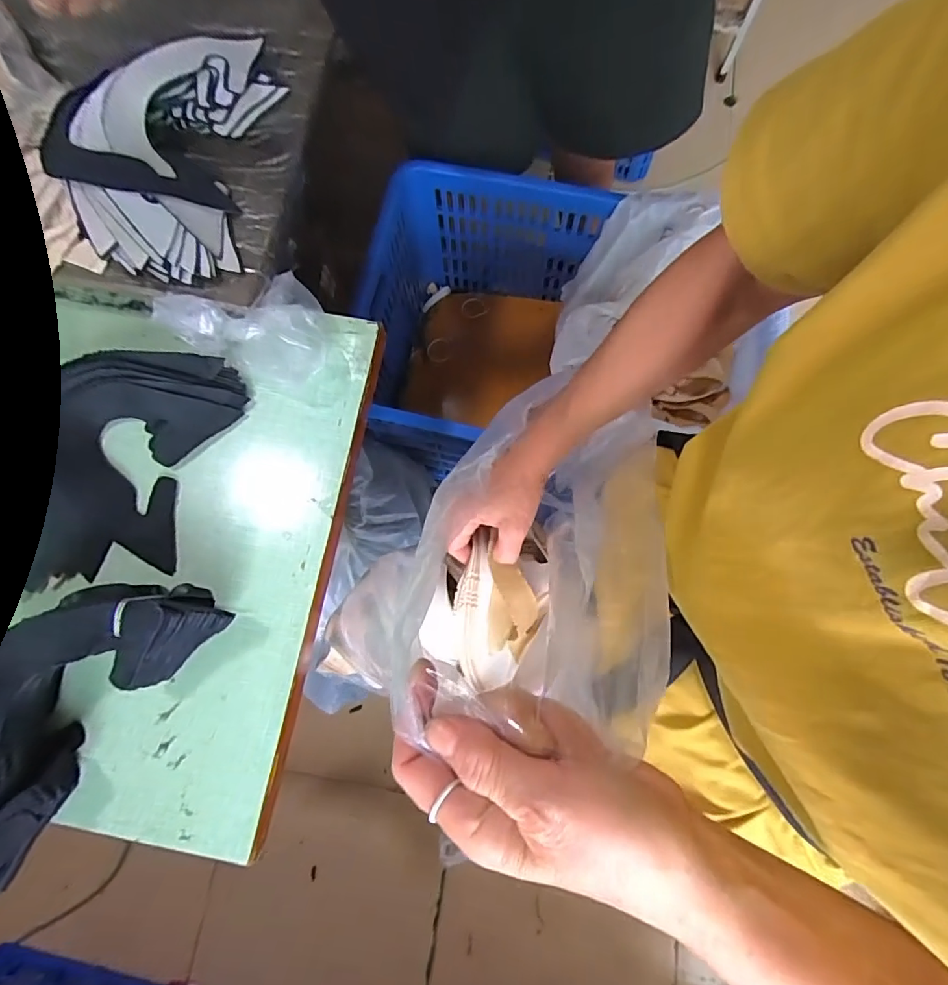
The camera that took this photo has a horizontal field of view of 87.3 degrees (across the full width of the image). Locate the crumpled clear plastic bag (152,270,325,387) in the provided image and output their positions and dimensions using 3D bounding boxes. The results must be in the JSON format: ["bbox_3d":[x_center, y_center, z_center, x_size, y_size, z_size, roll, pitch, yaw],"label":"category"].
[{"bbox_3d":[-0.232,-0.163,0.500,0.158,0.068,0.107,-18,78,-3],"label":"crumpled clear plastic bag"}]

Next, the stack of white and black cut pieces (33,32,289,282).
[{"bbox_3d":[-0.313,-0.359,0.505,0.182,0.056,0.301,6,78,2],"label":"stack of white and black cut pieces"}]

